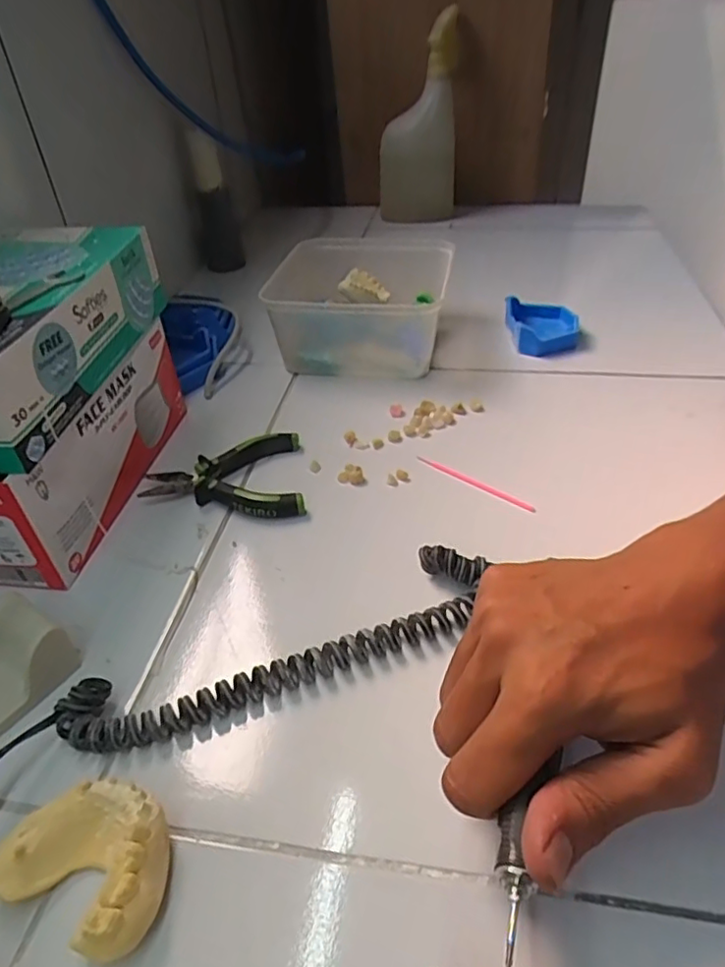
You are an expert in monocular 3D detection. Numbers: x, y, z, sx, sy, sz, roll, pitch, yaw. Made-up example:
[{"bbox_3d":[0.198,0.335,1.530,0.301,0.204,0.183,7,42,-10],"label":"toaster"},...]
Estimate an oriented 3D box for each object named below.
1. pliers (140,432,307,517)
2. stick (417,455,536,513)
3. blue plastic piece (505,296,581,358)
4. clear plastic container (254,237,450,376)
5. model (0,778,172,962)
[{"bbox_3d":[-0.098,-0.001,0.431,0.108,0.017,0.080,-8,39,-6],"label":"pliers"},{"bbox_3d":[0.078,0.000,0.426,0.095,0.007,0.005,27,49,31],"label":"stick"},{"bbox_3d":[0.175,-0.152,0.582,0.064,0.028,0.080,-1,39,1],"label":"blue plastic piece"},{"bbox_3d":[0.005,-0.169,0.577,0.150,0.076,0.163,7,40,11],"label":"clear plastic container"},{"bbox_3d":[-0.107,0.150,0.241,0.069,0.026,0.050,16,42,21],"label":"model"}]

